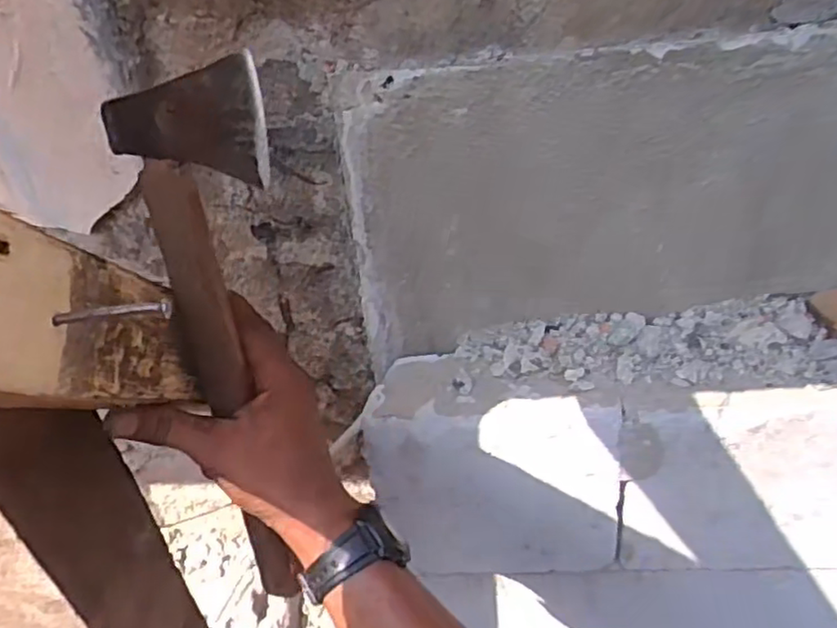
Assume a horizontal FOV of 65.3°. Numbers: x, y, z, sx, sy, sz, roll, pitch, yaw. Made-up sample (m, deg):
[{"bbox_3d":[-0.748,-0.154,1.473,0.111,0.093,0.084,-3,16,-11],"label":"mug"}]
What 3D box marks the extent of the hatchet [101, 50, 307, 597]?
[{"bbox_3d":[-0.114,0.032,0.382,0.091,0.337,0.020,14,29,27],"label":"hatchet"}]

